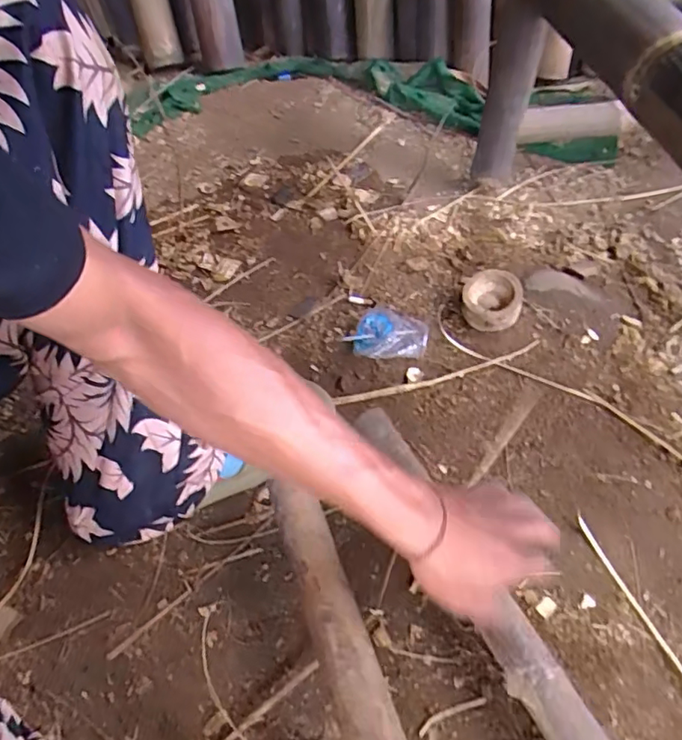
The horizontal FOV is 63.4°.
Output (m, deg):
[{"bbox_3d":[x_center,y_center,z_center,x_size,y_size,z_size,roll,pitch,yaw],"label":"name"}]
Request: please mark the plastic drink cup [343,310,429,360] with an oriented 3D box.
[{"bbox_3d":[0.061,-0.048,0.712,0.102,0.036,0.074,10,54,9],"label":"plastic drink cup"}]

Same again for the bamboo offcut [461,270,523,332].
[{"bbox_3d":[0.202,-0.091,0.738,0.076,0.035,0.083,11,52,9],"label":"bamboo offcut"}]

